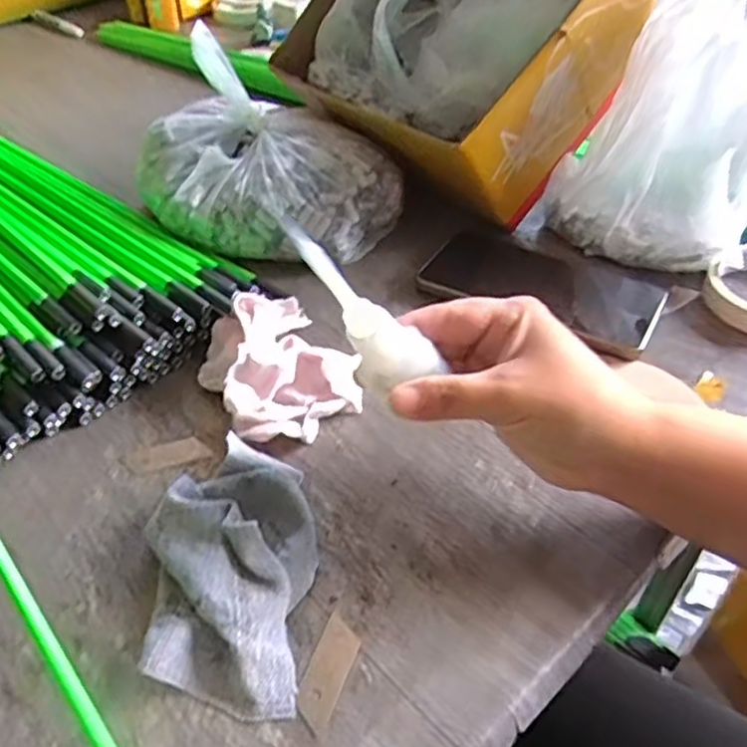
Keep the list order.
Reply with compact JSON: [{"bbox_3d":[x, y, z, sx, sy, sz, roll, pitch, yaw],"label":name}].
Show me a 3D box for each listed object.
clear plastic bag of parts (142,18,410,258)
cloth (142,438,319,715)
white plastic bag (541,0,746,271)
[{"bbox_3d":[-0.080,-0.167,0.527,0.196,0.139,0.123,5,44,6],"label":"clear plastic bag of parts"},{"bbox_3d":[-0.068,0.090,0.326,0.077,0.027,0.123,2,44,4],"label":"cloth"},{"bbox_3d":[0.232,-0.189,0.496,0.143,0.165,0.156,29,52,28],"label":"white plastic bag"}]

